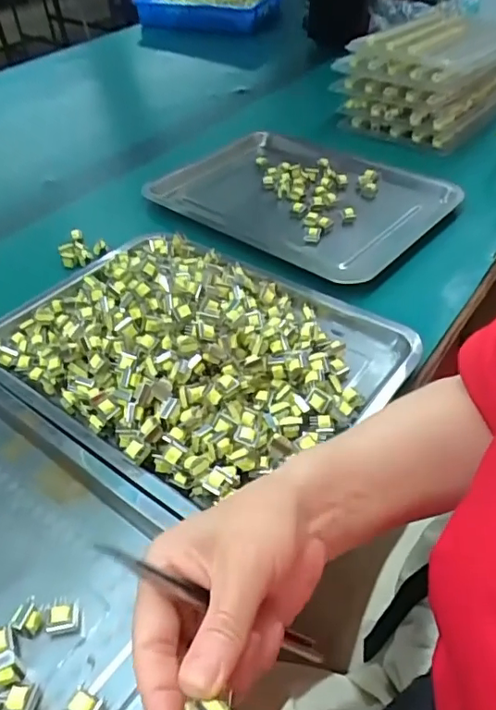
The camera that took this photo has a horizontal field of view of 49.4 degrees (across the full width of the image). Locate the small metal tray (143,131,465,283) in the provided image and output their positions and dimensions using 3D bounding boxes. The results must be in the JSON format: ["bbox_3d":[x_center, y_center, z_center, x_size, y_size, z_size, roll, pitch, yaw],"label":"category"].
[{"bbox_3d":[0.075,-0.226,0.785,0.384,0.038,0.298,28,52,28],"label":"small metal tray"}]

